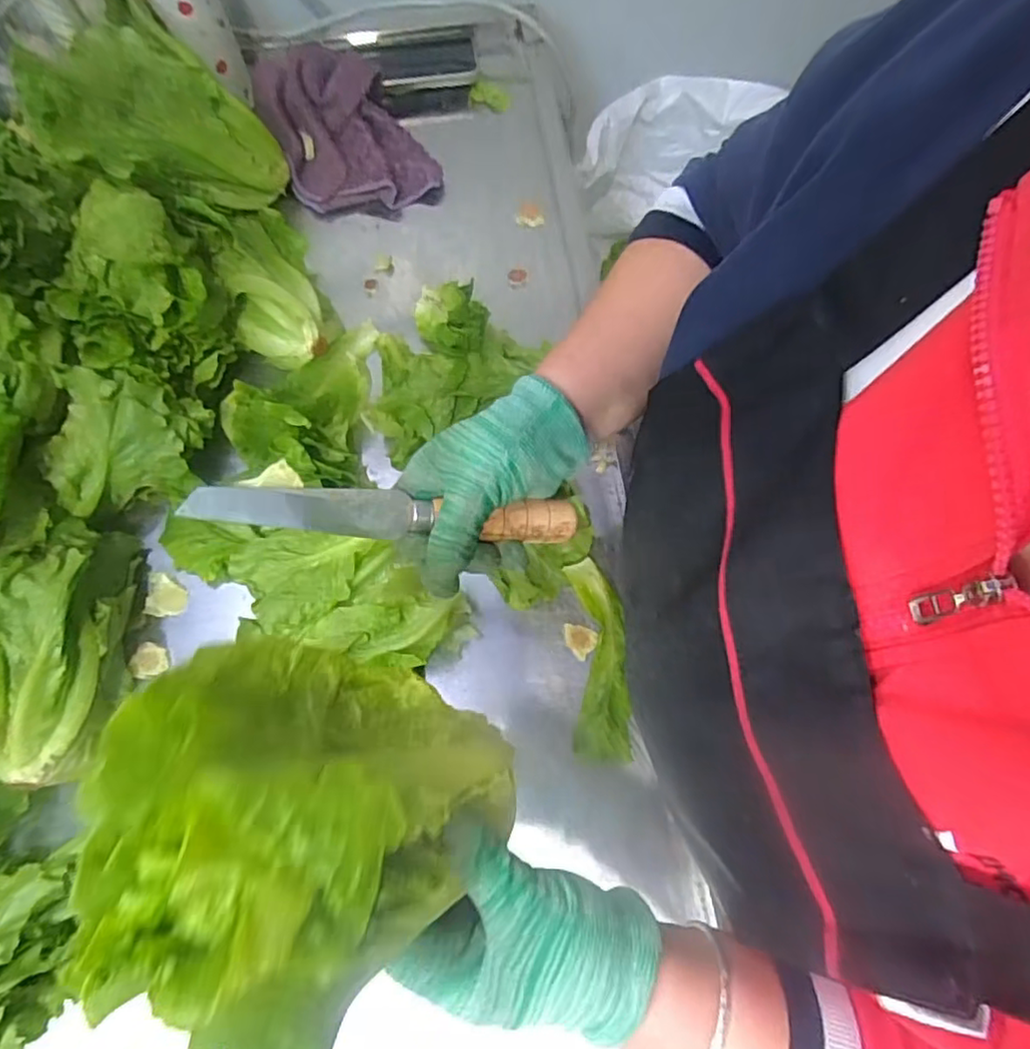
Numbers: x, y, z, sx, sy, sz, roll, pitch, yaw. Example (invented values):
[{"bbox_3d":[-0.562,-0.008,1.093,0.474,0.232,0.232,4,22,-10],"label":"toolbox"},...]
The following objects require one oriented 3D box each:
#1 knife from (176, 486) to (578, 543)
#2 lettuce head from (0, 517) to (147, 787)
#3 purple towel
[{"bbox_3d":[-0.063,-0.005,0.342,0.201,0.022,0.021,3,71,-17],"label":"knife"},{"bbox_3d":[-0.315,0.083,0.435,0.076,0.091,0.176,-1,72,0],"label":"lettuce head"},{"bbox_3d":[-0.160,-0.367,0.594,0.130,0.068,0.148,-32,74,-10],"label":"purple towel"}]

